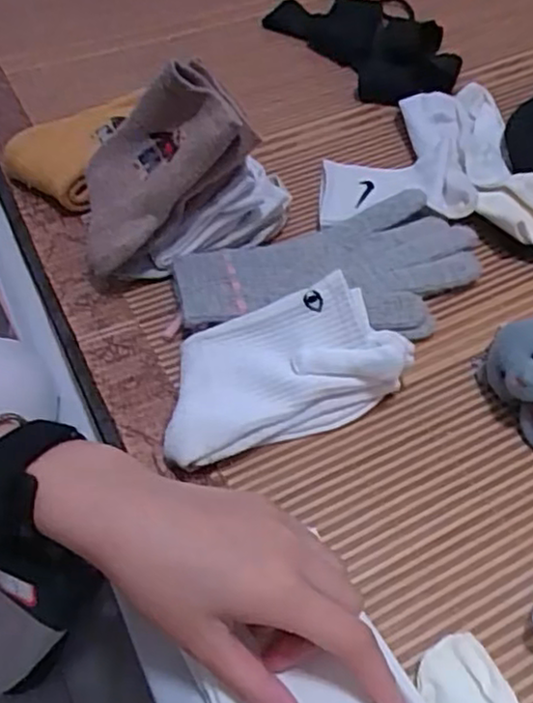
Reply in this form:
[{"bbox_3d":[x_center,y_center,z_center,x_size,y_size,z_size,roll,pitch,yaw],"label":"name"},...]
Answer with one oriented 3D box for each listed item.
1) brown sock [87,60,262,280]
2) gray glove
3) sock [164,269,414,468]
[{"bbox_3d":[-0.082,-0.125,0.478,0.148,0.042,0.083,-42,88,9],"label":"brown sock"},{"bbox_3d":[0.049,-0.051,0.489,0.216,0.026,0.116,-16,53,-10],"label":"gray glove"},{"bbox_3d":[0.006,0.006,0.424,0.147,0.050,0.086,-20,54,-13],"label":"sock"}]

